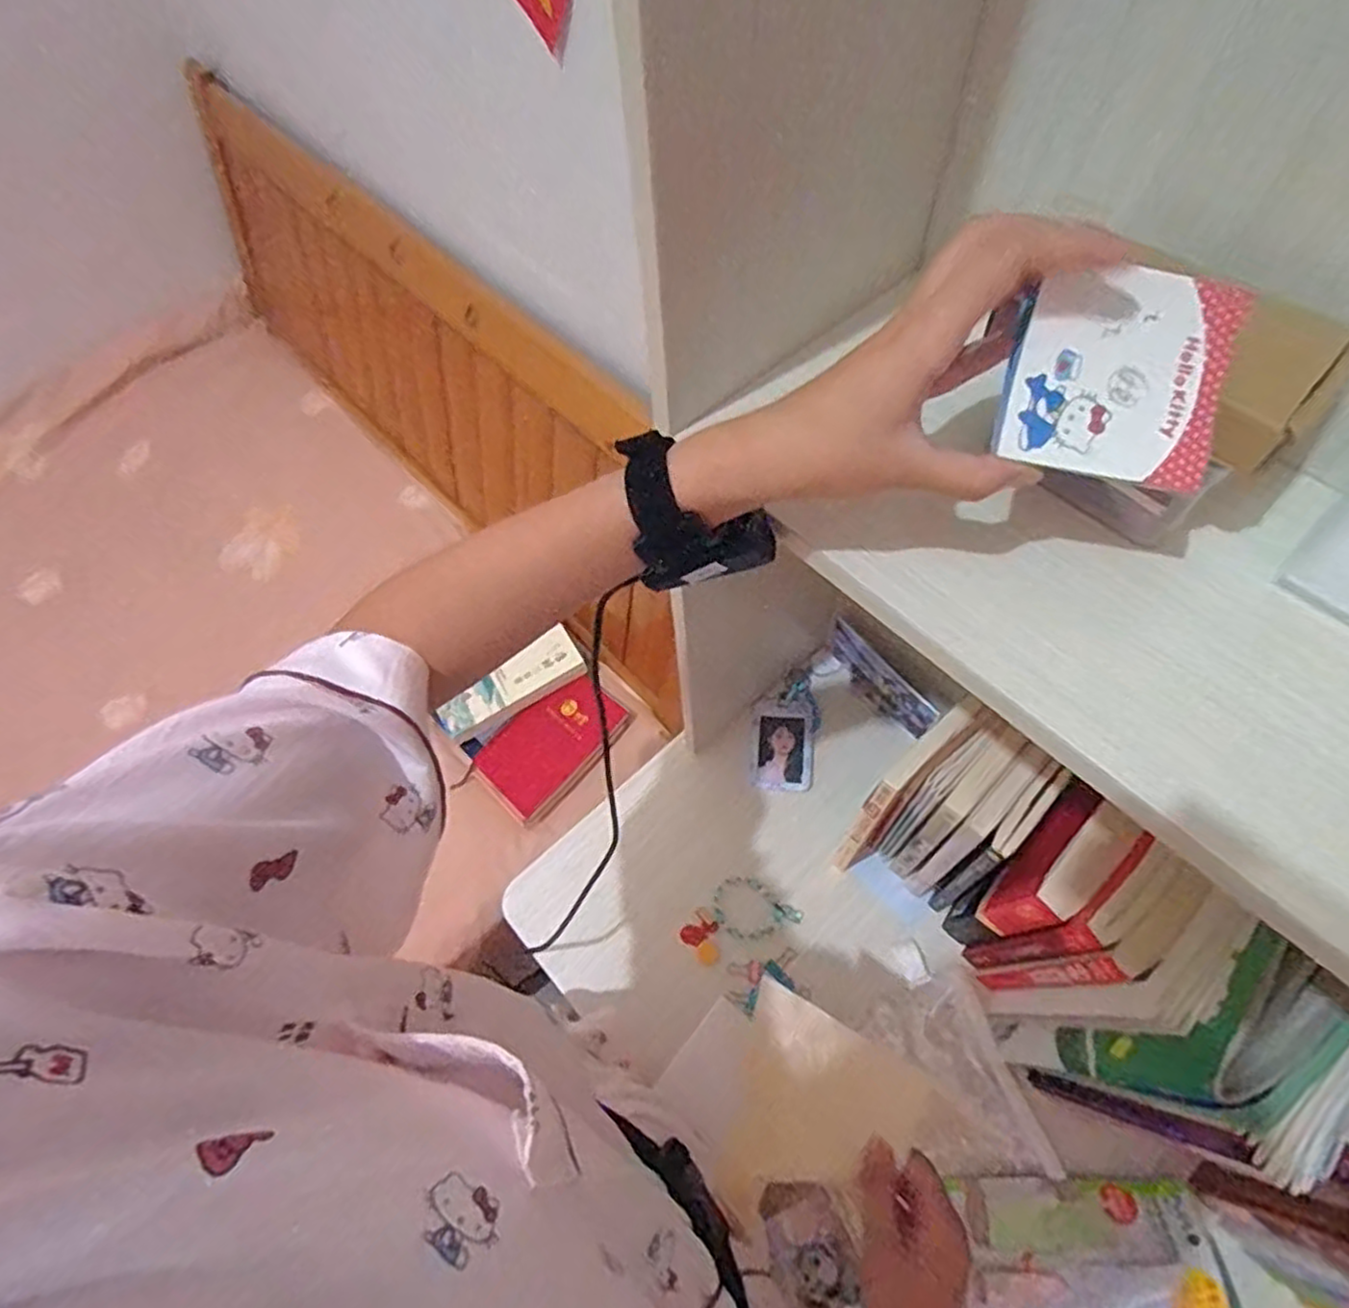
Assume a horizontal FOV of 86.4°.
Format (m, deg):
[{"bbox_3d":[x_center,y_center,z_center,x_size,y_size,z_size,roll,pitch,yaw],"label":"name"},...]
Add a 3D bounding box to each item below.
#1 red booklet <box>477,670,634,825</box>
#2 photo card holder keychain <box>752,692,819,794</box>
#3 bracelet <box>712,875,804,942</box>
[{"bbox_3d":[-0.188,0.136,1.112,0.142,0.030,0.227,42,84,18],"label":"red booklet"},{"bbox_3d":[0.127,0.100,0.832,0.070,0.011,0.115,6,60,7],"label":"photo card holder keychain"},{"bbox_3d":[0.081,0.269,0.747,0.085,0.004,0.062,33,67,21],"label":"bracelet"}]

